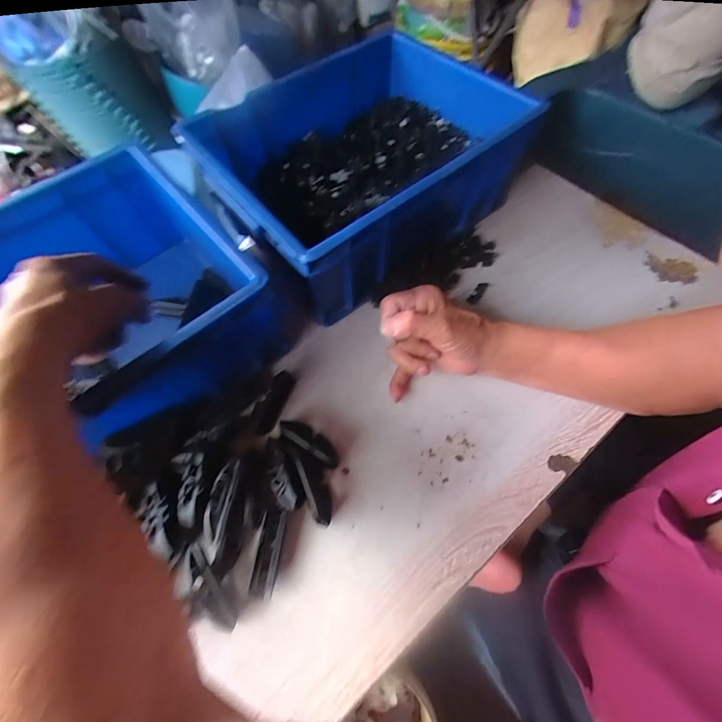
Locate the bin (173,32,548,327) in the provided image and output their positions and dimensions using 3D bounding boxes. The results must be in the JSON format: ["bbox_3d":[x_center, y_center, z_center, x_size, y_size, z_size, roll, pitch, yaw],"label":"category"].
[{"bbox_3d":[0.004,-0.256,0.405,0.360,0.134,0.272,-38,69,-15],"label":"bin"}]

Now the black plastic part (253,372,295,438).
[{"bbox_3d":[-0.093,0.043,0.349,0.023,0.011,0.069,19,66,11],"label":"black plastic part"}]

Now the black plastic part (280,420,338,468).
[{"bbox_3d":[-0.050,0.080,0.325,0.066,0.019,0.022,31,69,15],"label":"black plastic part"}]

